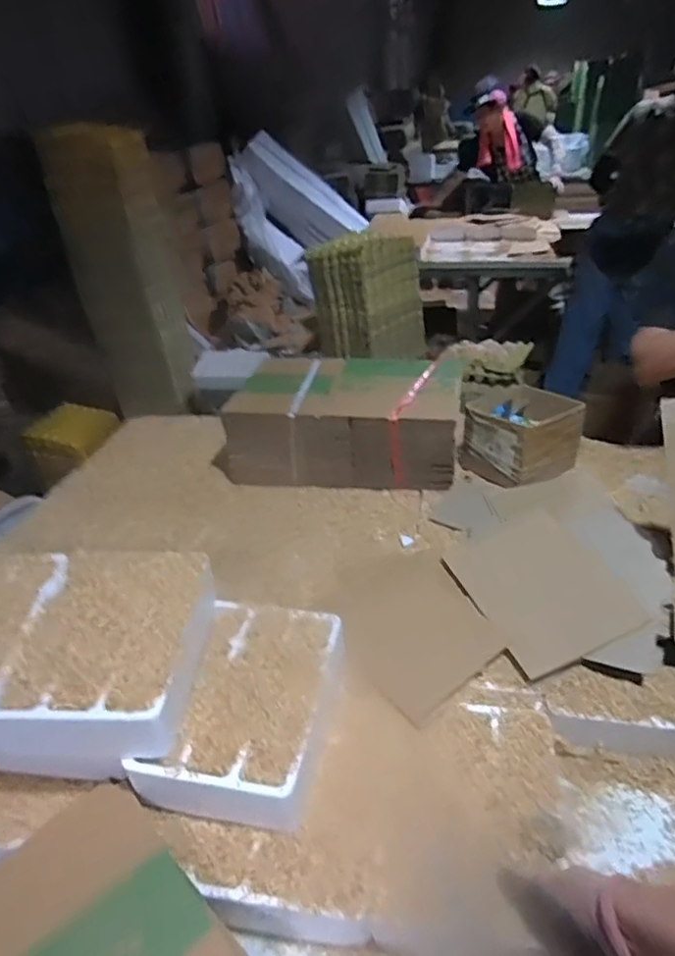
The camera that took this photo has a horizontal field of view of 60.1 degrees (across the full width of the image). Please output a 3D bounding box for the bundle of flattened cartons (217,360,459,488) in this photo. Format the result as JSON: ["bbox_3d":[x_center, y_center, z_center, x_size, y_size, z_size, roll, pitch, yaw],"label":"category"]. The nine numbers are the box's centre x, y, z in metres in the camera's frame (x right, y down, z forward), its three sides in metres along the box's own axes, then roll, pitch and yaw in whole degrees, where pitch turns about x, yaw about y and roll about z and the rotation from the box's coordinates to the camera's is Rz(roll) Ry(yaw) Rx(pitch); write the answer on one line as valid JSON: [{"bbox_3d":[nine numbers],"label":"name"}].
[{"bbox_3d":[0.019,-0.117,1.184,0.452,0.178,0.280,4,34,10],"label":"bundle of flattened cartons"}]

